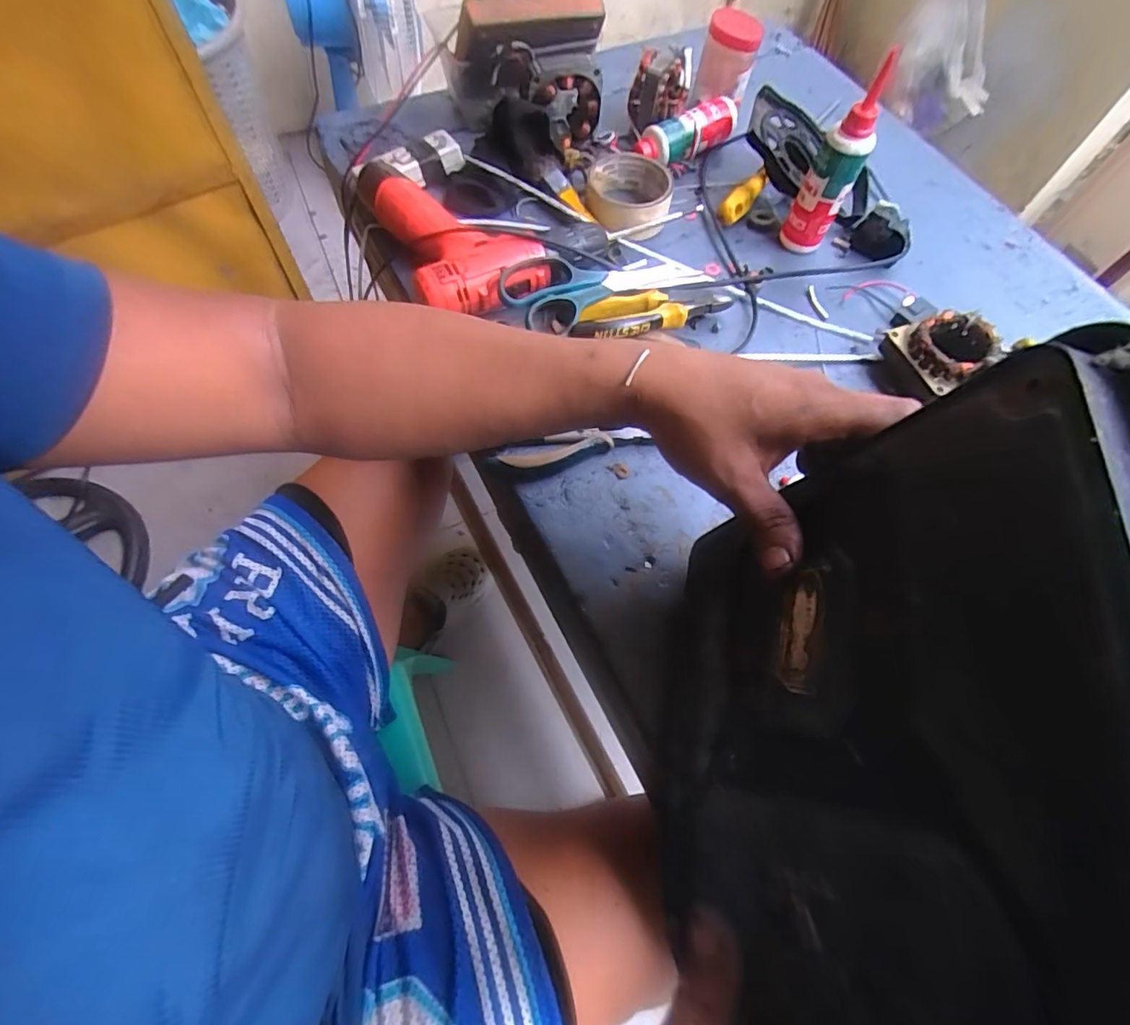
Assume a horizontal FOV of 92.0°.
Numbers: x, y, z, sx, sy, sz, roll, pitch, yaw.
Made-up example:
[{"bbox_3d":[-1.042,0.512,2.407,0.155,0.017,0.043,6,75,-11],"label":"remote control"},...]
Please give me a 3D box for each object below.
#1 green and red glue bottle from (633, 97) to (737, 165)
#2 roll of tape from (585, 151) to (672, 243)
[{"bbox_3d":[0.135,-0.407,0.583,0.119,0.035,0.035,-26,69,-14],"label":"green and red glue bottle"},{"bbox_3d":[0.063,-0.315,0.544,0.082,0.030,0.097,3,65,-2],"label":"roll of tape"}]

